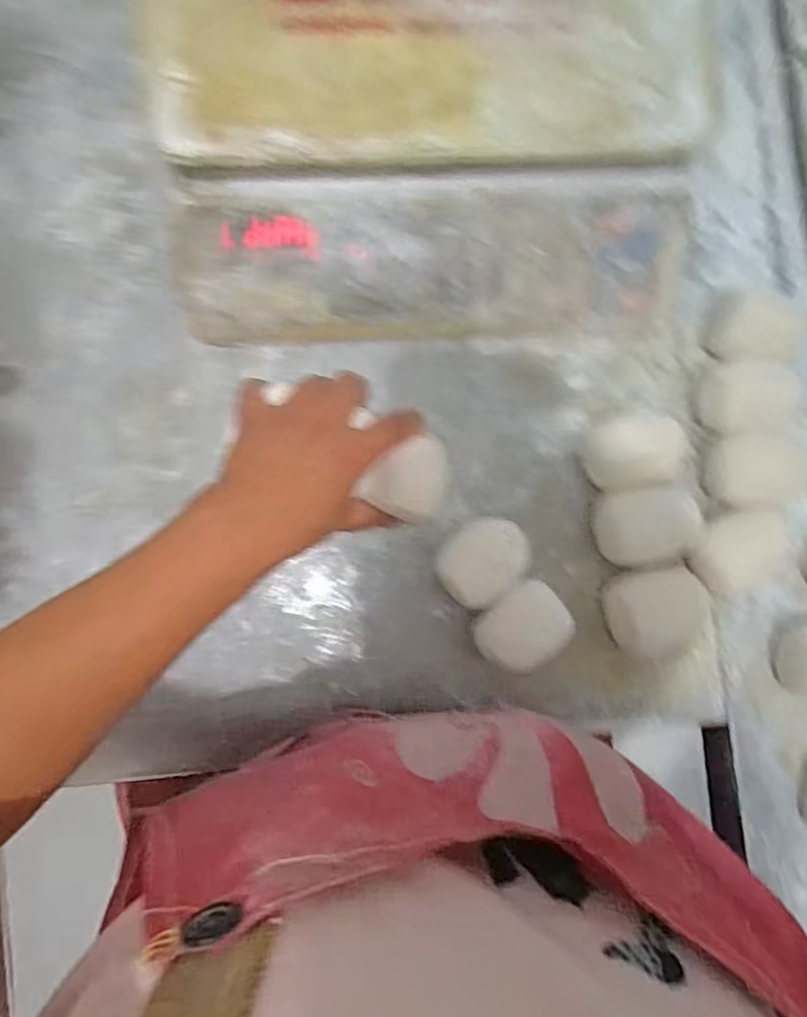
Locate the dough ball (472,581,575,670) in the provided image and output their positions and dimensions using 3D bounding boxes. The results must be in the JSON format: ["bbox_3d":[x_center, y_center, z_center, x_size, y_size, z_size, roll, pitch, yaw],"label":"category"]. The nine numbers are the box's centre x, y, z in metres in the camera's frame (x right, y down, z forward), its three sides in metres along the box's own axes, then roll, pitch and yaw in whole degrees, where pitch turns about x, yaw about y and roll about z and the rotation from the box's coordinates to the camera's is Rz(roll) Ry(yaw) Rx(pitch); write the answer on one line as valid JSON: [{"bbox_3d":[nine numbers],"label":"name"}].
[{"bbox_3d":[0.077,0.078,0.417,0.055,0.046,0.046,-38,88,-4],"label":"dough ball"}]

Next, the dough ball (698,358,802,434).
[{"bbox_3d":[0.250,-0.079,0.447,0.073,0.029,0.049,-9,86,-3],"label":"dough ball"}]

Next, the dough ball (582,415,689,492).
[{"bbox_3d":[0.157,-0.038,0.437,0.065,0.034,0.050,-9,86,-3],"label":"dough ball"}]

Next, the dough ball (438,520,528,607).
[{"bbox_3d":[0.052,0.035,0.427,0.059,0.032,0.050,-39,88,-4],"label":"dough ball"}]

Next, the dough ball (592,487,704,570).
[{"bbox_3d":[0.167,0.014,0.433,0.068,0.030,0.050,-2,86,-2],"label":"dough ball"}]

